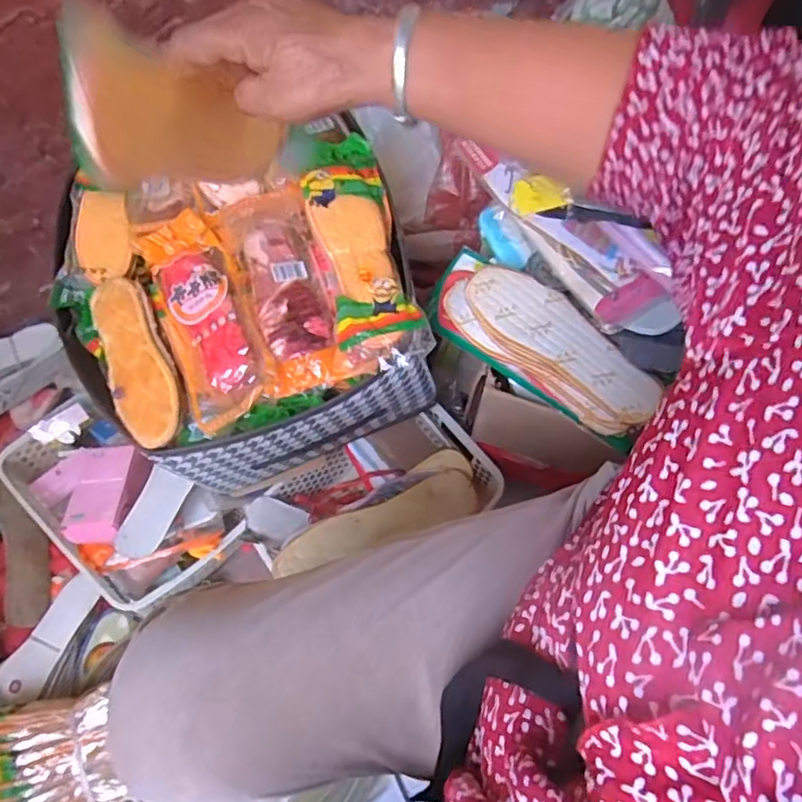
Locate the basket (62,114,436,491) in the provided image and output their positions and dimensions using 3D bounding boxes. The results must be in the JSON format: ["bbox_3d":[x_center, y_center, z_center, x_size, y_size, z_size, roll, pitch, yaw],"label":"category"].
[{"bbox_3d":[-0.170,-0.088,0.665,0.343,0.186,0.309,-17,65,-5],"label":"basket"}]

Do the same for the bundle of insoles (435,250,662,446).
[{"bbox_3d":[0.137,-0.062,0.621,0.083,0.063,0.264,-42,70,-16],"label":"bundle of insoles"}]

